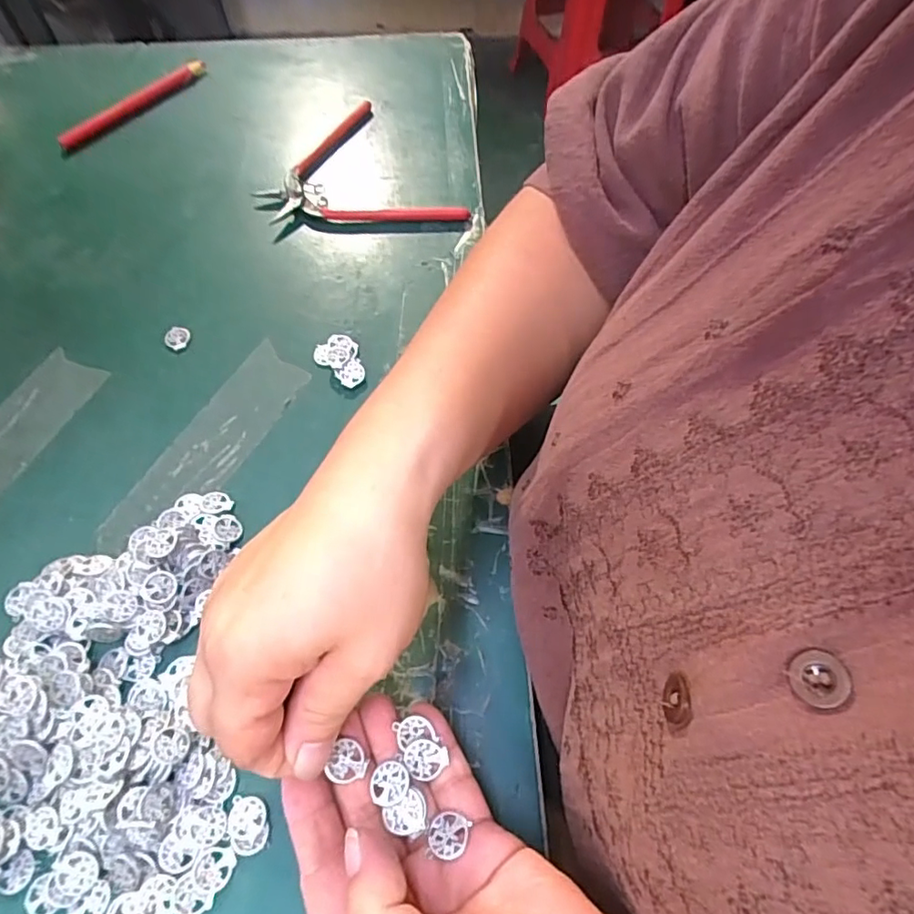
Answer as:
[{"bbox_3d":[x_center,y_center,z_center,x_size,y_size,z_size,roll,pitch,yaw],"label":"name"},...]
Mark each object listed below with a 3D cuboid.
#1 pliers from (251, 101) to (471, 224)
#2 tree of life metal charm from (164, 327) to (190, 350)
[{"bbox_3d":[-0.069,-0.215,0.412,0.144,0.017,0.109,-3,62,-1],"label":"pliers"},{"bbox_3d":[-0.174,-0.075,0.348,0.016,0.004,0.015,17,64,9],"label":"tree of life metal charm"}]

